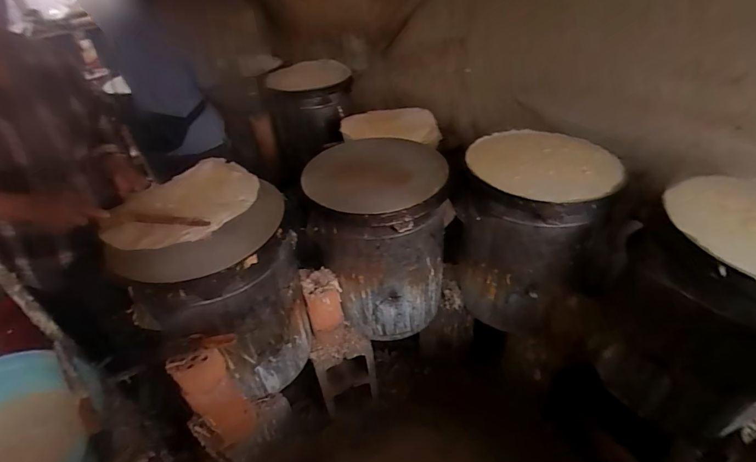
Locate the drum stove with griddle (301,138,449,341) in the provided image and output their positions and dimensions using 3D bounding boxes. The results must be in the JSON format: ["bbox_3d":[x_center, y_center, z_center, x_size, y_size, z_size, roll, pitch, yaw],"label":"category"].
[{"bbox_3d":[0.001,0.015,1.192,0.390,0.485,0.414,-7,38,-4],"label":"drum stove with griddle"}]

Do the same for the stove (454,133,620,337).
[{"bbox_3d":[0.430,0.000,1.157,0.380,0.480,0.365,14,42,22],"label":"stove"}]

